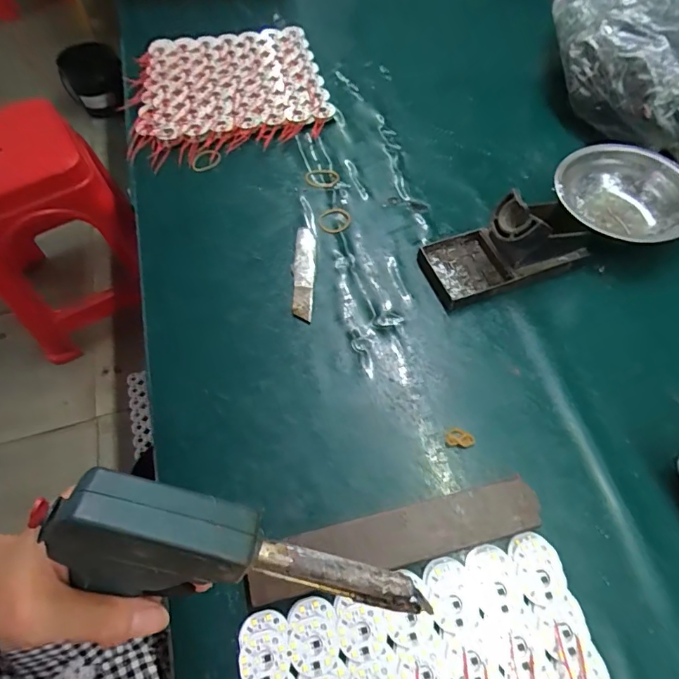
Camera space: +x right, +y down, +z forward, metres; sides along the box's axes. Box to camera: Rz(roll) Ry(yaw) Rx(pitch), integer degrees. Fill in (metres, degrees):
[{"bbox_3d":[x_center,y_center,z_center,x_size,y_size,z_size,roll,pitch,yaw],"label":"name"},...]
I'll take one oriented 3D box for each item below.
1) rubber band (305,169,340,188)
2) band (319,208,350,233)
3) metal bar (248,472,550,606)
[{"bbox_3d":[-0.020,-0.182,0.510,0.039,0.006,0.026,11,60,7],"label":"rubber band"},{"bbox_3d":[-0.005,-0.126,0.475,0.033,0.004,0.036,0,59,0],"label":"band"},{"bbox_3d":[0.039,0.137,0.311,0.199,0.014,0.036,-13,60,-7],"label":"metal bar"}]

